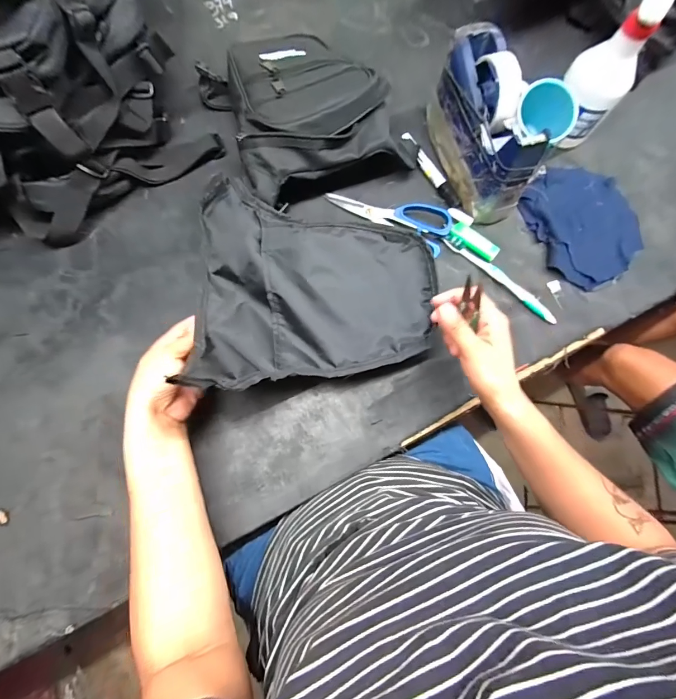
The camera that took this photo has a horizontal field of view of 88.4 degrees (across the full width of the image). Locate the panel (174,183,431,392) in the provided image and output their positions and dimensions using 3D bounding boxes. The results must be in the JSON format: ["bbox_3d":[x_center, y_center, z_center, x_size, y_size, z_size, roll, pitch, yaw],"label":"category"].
[{"bbox_3d":[-0.020,-0.074,0.377,0.257,0.072,0.228,-2,76,-2],"label":"panel"}]

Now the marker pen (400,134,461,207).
[{"bbox_3d":[0.133,-0.260,0.502,0.018,0.019,0.135,-31,79,-9],"label":"marker pen"}]

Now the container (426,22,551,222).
[{"bbox_3d":[0.185,-0.287,0.452,0.072,0.115,0.209,-12,76,-5],"label":"container"}]

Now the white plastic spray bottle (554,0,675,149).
[{"bbox_3d":[0.341,-0.357,0.439,0.061,0.180,0.072,-11,76,-5],"label":"white plastic spray bottle"}]

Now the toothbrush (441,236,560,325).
[{"bbox_3d":[0.215,-0.094,0.459,0.174,0.011,0.014,42,78,8],"label":"toothbrush"}]

